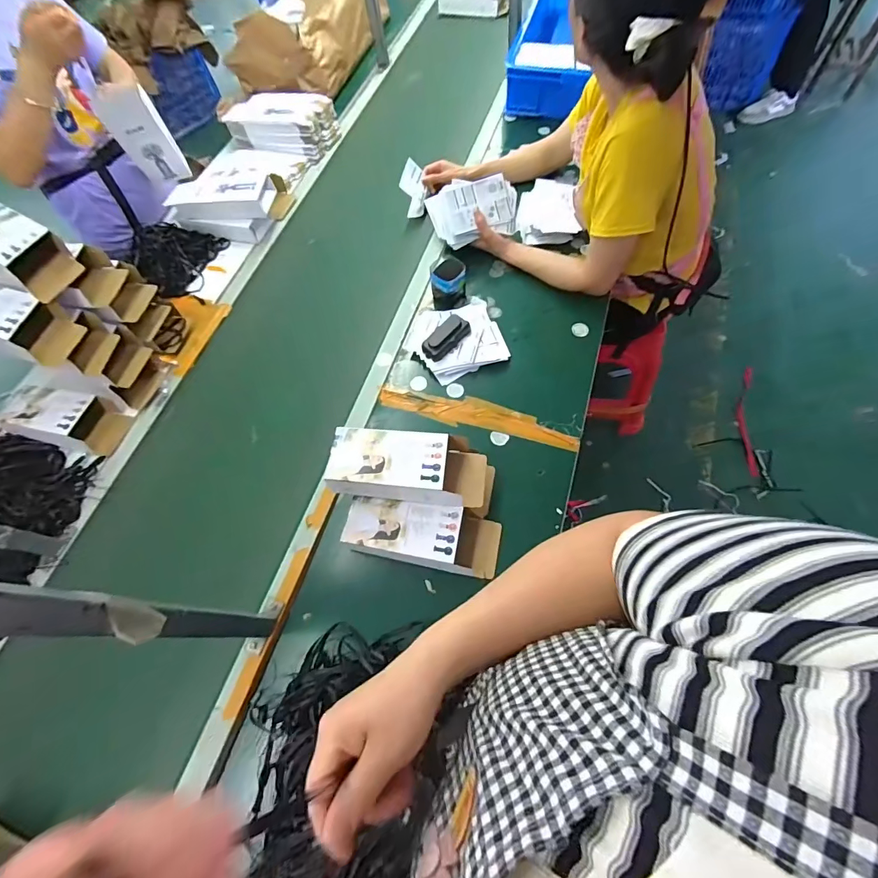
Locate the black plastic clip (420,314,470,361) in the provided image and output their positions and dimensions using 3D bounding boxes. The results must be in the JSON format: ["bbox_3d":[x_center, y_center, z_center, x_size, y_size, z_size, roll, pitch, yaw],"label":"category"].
[{"bbox_3d":[0.012,-0.208,0.853,0.107,0.027,0.052,-43,71,-14],"label":"black plastic clip"}]

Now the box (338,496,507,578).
[{"bbox_3d":[-0.030,0.162,0.701,0.250,0.069,0.099,7,66,10],"label":"box"}]

